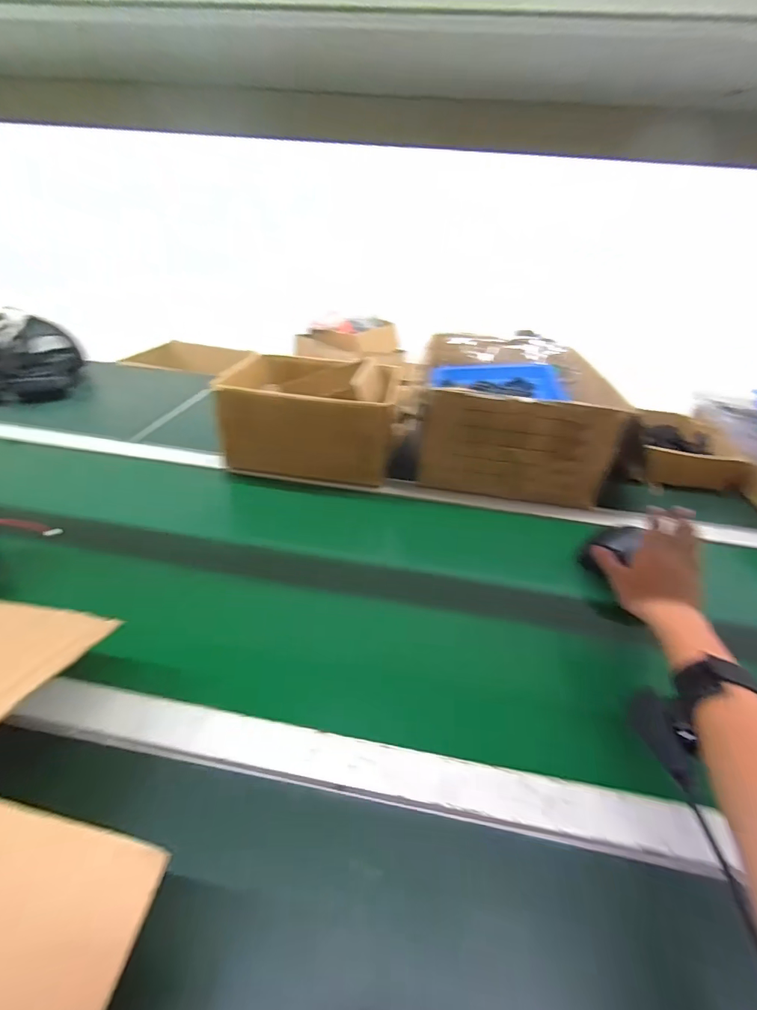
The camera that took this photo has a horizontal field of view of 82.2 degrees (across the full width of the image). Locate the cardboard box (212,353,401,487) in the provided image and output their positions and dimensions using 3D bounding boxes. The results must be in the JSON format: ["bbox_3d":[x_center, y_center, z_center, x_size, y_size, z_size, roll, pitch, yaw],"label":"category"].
[{"bbox_3d":[-0.117,-0.165,0.800,0.283,0.151,0.230,6,35,3],"label":"cardboard box"}]

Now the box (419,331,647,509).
[{"bbox_3d":[0.248,-0.196,0.851,0.350,0.165,0.430,3,35,-1],"label":"box"}]

